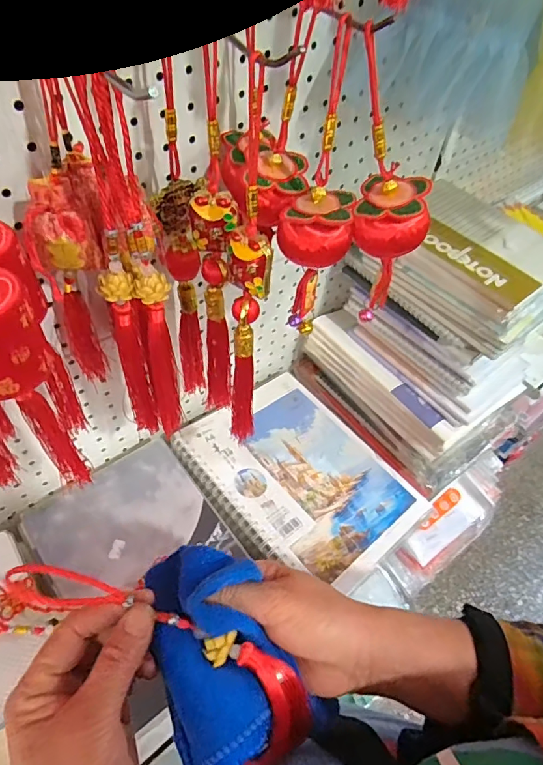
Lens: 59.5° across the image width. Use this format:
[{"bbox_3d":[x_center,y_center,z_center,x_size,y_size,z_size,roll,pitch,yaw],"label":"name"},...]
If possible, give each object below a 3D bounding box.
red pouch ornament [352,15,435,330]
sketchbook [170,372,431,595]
[{"bbox_3d":[0.081,-0.129,0.337,0.068,0.171,0.045,26,54,15],"label":"red pouch ornament"},{"bbox_3d":[0.043,0.119,0.635,0.246,0.025,0.282,-30,62,-34],"label":"sketchbook"}]

